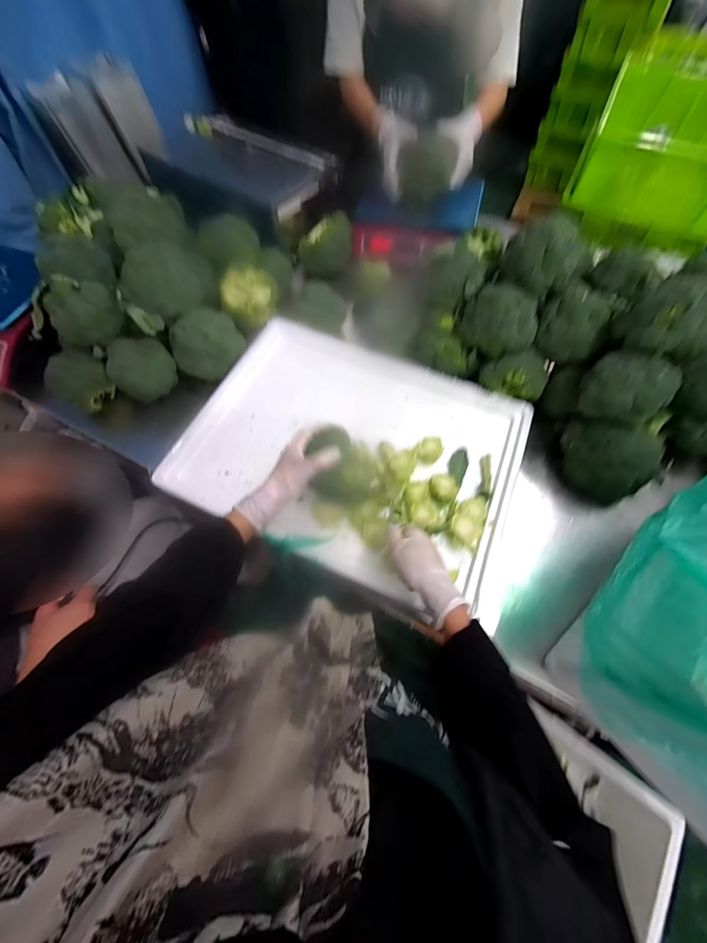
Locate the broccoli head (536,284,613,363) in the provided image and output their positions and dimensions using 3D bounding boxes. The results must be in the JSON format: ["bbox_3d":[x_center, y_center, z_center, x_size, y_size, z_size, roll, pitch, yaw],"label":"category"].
[{"bbox_3d":[0.386,-0.265,0.590,0.111,0.085,0.099,29,67,14],"label":"broccoli head"}]

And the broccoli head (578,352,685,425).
[{"bbox_3d":[0.421,-0.128,0.520,0.075,0.083,0.112,-40,70,-18],"label":"broccoli head"}]

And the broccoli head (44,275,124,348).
[{"bbox_3d":[-0.469,-0.278,0.581,0.113,0.093,0.088,-38,69,-17],"label":"broccoli head"}]

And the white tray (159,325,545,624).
[{"bbox_3d":[0.005,-0.052,0.606,0.552,0.065,0.438,23,65,11],"label":"white tray"}]

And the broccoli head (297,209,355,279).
[{"bbox_3d":[-0.068,-0.566,0.833,0.116,0.084,0.123,11,64,6],"label":"broccoli head"}]

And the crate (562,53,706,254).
[{"bbox_3d":[0.907,-0.933,0.985,0.402,0.204,0.561,25,66,12],"label":"crate"}]

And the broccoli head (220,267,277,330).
[{"bbox_3d":[-0.228,-0.388,0.743,0.123,0.093,0.096,-16,64,-8],"label":"broccoli head"}]

